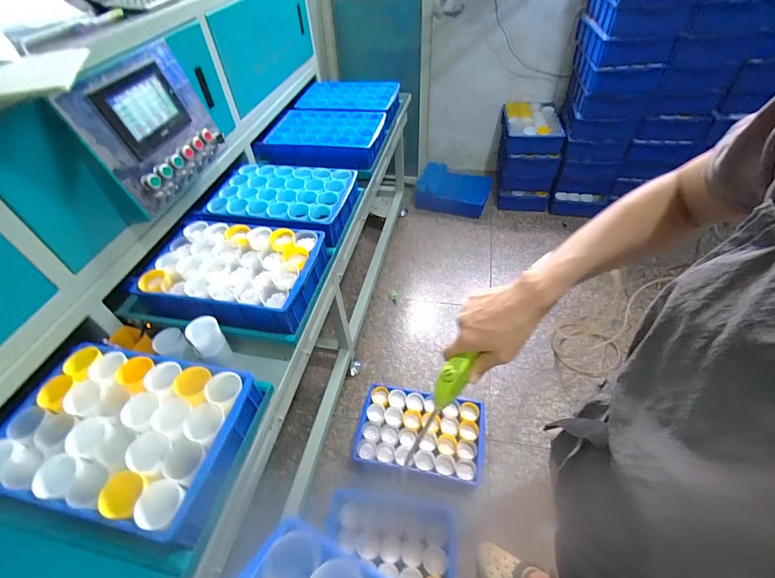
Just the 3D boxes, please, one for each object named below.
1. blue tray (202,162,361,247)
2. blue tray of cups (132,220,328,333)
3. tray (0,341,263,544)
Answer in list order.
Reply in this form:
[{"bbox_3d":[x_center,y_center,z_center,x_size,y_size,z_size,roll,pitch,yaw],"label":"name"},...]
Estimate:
[{"bbox_3d":[-0.321,-0.267,1.127,0.413,0.095,0.293,7,49,11],"label":"blue tray"},{"bbox_3d":[-0.374,-0.046,0.933,0.379,0.087,0.279,7,49,11],"label":"blue tray of cups"},{"bbox_3d":[-0.474,0.257,0.674,0.407,0.101,0.278,7,49,11],"label":"tray"}]

